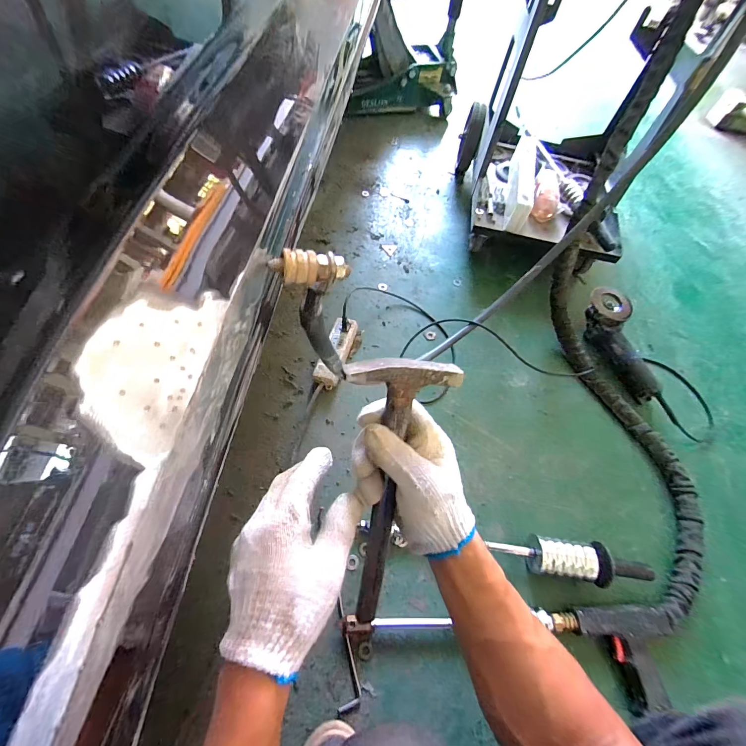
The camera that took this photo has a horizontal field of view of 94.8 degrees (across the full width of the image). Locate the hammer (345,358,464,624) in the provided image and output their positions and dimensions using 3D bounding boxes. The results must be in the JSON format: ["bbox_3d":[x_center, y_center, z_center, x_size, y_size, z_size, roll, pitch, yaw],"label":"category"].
[{"bbox_3d":[0.007,0.125,0.320,0.092,0.033,0.286,10,107,2],"label":"hammer"}]

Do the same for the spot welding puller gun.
[{"bbox_3d":[0.229,0.464,0.558,0.559,0.045,0.145,4,62,-5],"label":"spot welding puller gun"}]

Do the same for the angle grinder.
[{"bbox_3d":[0.630,-0.073,0.885,0.077,0.097,0.300,-14,78,-10],"label":"angle grinder"}]

